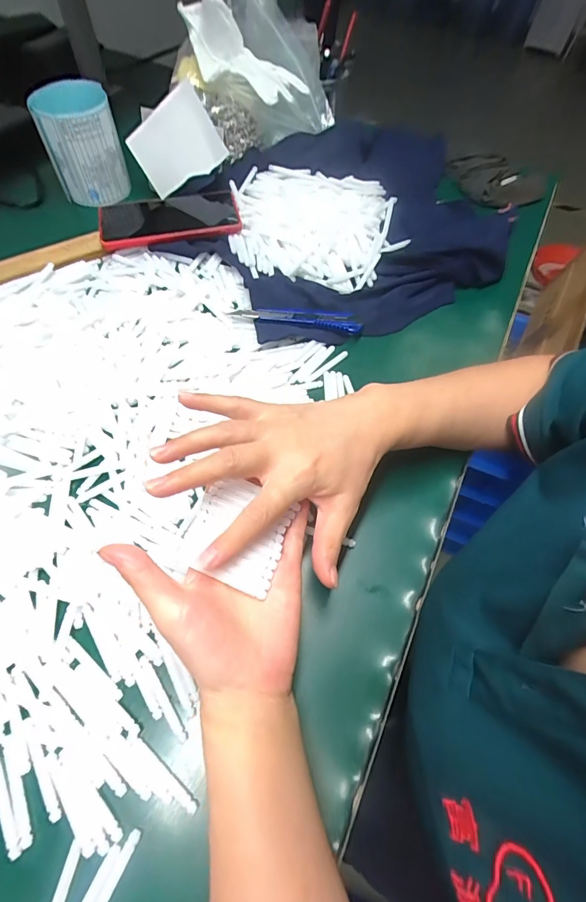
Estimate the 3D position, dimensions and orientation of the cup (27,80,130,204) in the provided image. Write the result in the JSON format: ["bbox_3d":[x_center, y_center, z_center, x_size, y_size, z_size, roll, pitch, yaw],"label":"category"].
[{"bbox_3d":[-0.264,-0.390,0.519,0.091,0.095,0.079,-19,64,-14],"label":"cup"}]

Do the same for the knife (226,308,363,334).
[{"bbox_3d":[0.004,-0.146,0.441,0.137,0.013,0.029,9,61,1],"label":"knife"}]

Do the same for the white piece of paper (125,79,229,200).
[{"bbox_3d":[-0.146,-0.381,0.512,0.112,0.089,0.008,-20,22,29],"label":"white piece of paper"}]

